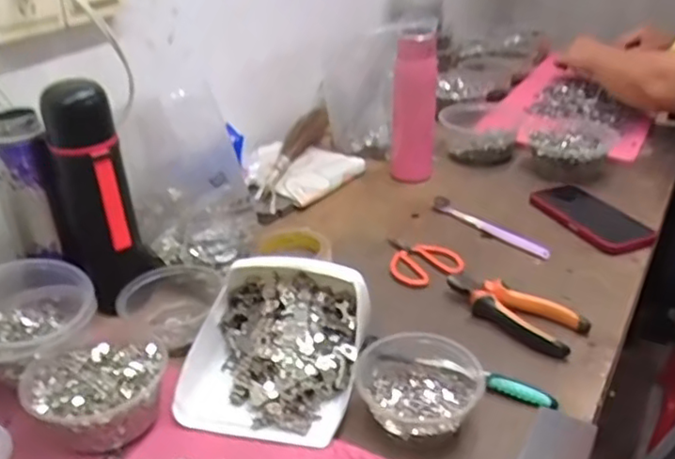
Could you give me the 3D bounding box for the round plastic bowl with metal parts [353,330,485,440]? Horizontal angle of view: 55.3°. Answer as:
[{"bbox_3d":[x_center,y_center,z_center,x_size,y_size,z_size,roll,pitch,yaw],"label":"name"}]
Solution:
[{"bbox_3d":[0.070,0.134,0.568,0.107,0.051,0.108,-1,31,0],"label":"round plastic bowl with metal parts"}]

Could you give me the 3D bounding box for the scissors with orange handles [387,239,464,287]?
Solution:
[{"bbox_3d":[0.096,0.041,0.776,0.103,0.019,0.073,15,34,26],"label":"scissors with orange handles"}]

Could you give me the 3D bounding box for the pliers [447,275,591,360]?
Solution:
[{"bbox_3d":[0.184,0.085,0.681,0.146,0.031,0.058,24,39,36],"label":"pliers"}]

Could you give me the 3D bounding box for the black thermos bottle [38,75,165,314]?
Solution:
[{"bbox_3d":[-0.241,-0.033,0.664,0.075,0.225,0.069,-23,37,-32],"label":"black thermos bottle"}]

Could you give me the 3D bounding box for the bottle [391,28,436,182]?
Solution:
[{"bbox_3d":[0.113,-0.180,0.953,0.064,0.213,0.061,1,29,6],"label":"bottle"}]

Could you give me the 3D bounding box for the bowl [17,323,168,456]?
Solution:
[{"bbox_3d":[-0.209,0.138,0.556,0.124,0.054,0.111,24,39,36],"label":"bowl"}]

